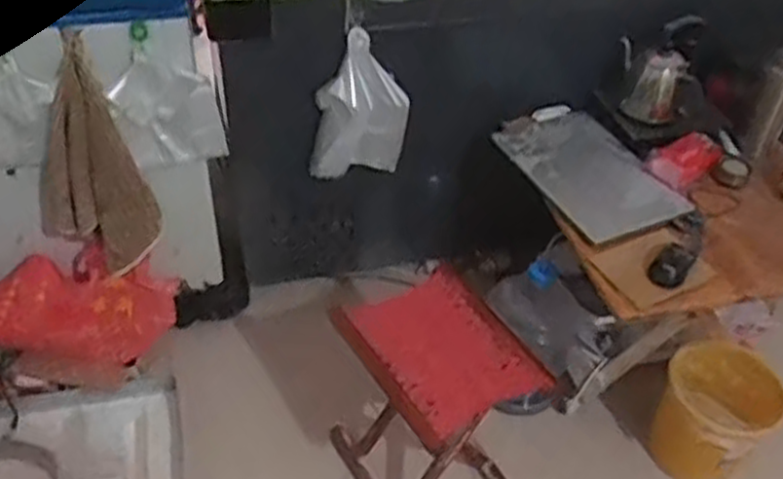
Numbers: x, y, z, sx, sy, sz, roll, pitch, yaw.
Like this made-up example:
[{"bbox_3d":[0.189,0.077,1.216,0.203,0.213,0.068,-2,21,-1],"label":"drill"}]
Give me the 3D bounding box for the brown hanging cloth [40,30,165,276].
[{"bbox_3d":[-0.571,-0.130,1.505,0.214,0.450,0.140,-14,46,-19],"label":"brown hanging cloth"}]

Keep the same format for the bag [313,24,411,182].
[{"bbox_3d":[-0.064,-0.259,1.587,0.187,0.338,0.037,4,43,0],"label":"bag"}]

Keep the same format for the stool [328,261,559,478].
[{"bbox_3d":[0.078,0.325,1.542,0.297,0.480,0.308,-21,48,-25],"label":"stool"}]

